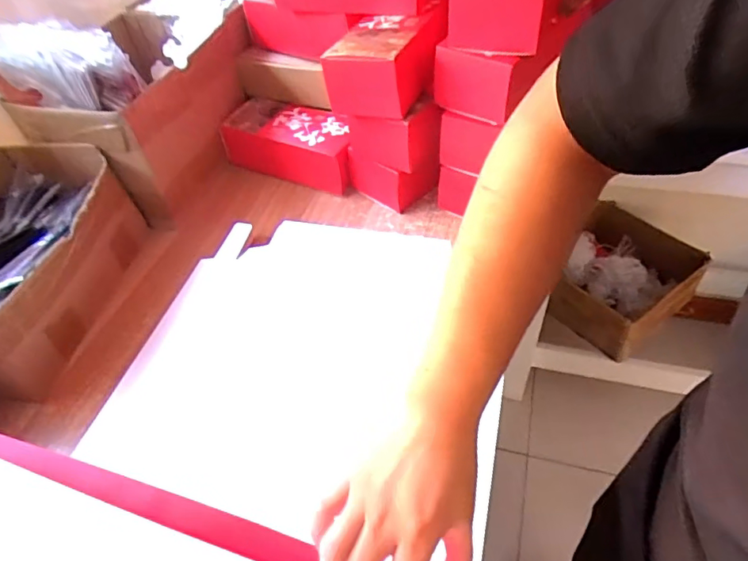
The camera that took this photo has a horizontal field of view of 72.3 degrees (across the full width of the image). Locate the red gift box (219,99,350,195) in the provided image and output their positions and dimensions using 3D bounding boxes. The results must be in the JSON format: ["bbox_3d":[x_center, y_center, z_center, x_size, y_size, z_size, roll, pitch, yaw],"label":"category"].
[{"bbox_3d":[-0.110,-0.192,0.726,0.195,0.070,0.092,19,53,21],"label":"red gift box"}]

